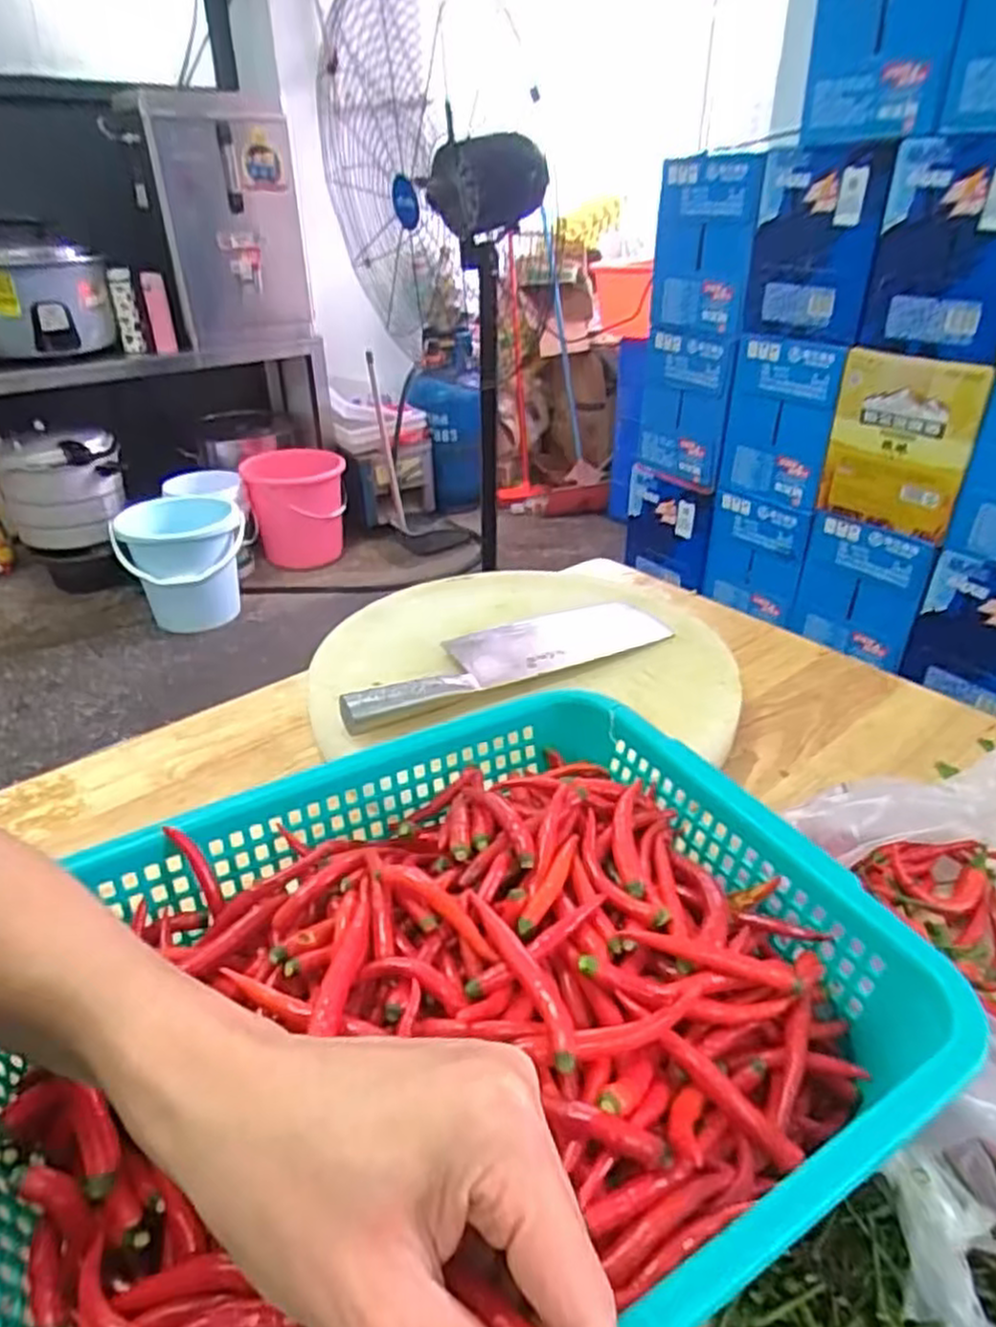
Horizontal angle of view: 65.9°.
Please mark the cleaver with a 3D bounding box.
[{"bbox_3d":[0.005,-0.013,0.674,0.314,0.028,0.084,-17,36,-25],"label":"cleaver"}]

